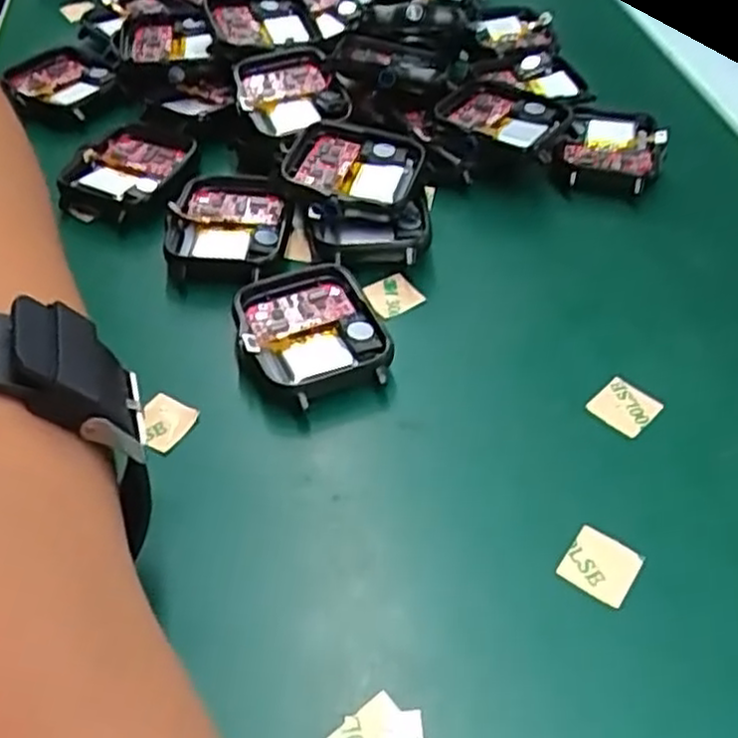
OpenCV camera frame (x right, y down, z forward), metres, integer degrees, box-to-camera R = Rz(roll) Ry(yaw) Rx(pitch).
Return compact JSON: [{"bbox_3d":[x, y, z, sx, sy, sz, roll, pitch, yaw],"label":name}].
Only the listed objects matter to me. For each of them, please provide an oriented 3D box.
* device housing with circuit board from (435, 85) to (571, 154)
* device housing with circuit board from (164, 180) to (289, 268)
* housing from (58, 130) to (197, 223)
[{"bbox_3d":[0.048,-0.088,0.273,0.041,0.012,0.038,27,53,21],"label":"device housing with circuit board"},{"bbox_3d":[-0.046,-0.048,0.247,0.037,0.010,0.040,-1,49,-2],"label":"device housing with circuit board"},{"bbox_3d":[-0.083,-0.069,0.265,0.036,0.007,0.047,17,50,13],"label":"housing"}]

